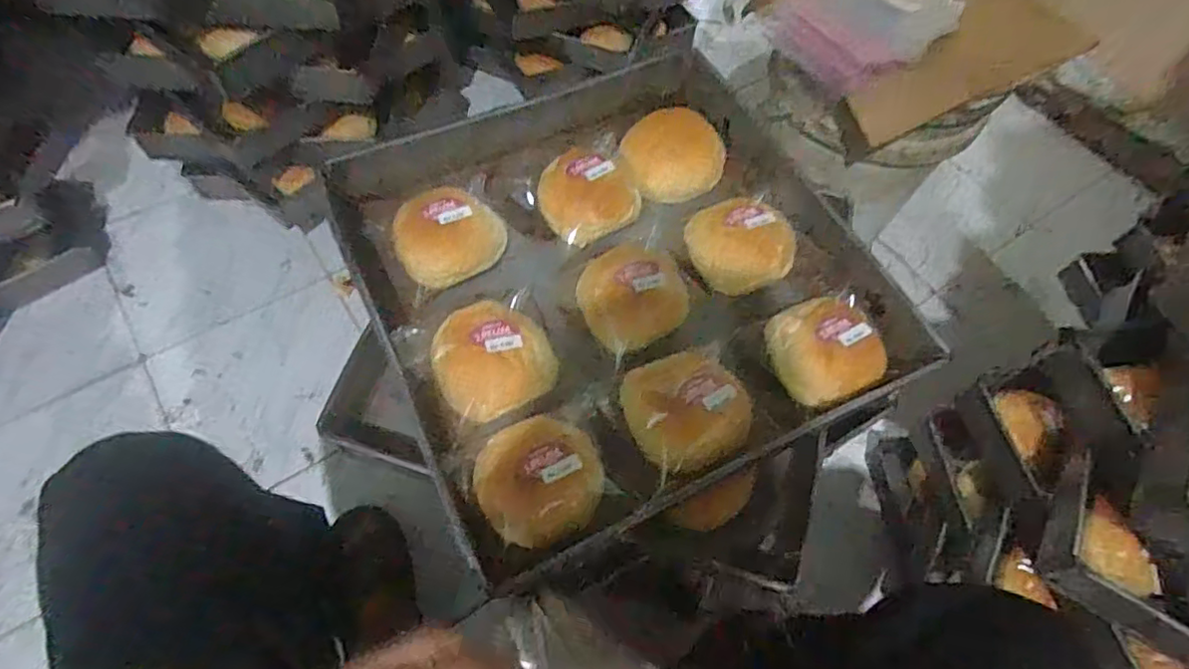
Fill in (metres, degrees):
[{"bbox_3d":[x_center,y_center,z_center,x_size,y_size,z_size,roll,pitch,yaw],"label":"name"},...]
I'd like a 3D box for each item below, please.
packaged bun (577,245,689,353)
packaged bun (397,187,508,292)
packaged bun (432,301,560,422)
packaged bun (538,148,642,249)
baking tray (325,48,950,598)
[{"bbox_3d":[0.032,-0.035,0.537,0.091,0.045,0.087,2,61,-3],"label":"packaged bun"},{"bbox_3d":[-0.134,-0.094,0.552,0.095,0.040,0.081,-31,68,-20],"label":"packaged bun"},{"bbox_3d":[-0.087,0.017,0.507,0.091,0.040,0.092,2,61,-3],"label":"packaged bun"},{"bbox_3d":[-0.009,-0.136,0.589,0.085,0.050,0.083,2,61,-3],"label":"packaged bun"},{"bbox_3d":[0.019,-0.058,0.554,0.431,0.056,0.446,-22,65,-16],"label":"baking tray"}]

